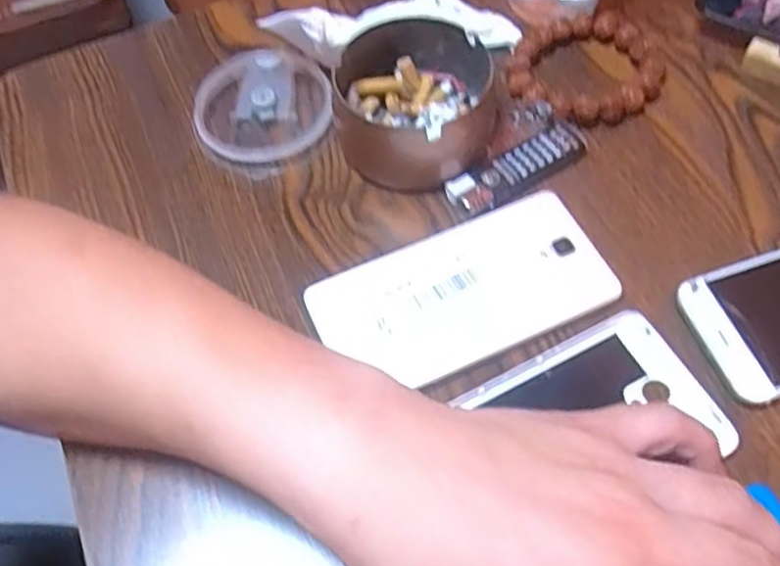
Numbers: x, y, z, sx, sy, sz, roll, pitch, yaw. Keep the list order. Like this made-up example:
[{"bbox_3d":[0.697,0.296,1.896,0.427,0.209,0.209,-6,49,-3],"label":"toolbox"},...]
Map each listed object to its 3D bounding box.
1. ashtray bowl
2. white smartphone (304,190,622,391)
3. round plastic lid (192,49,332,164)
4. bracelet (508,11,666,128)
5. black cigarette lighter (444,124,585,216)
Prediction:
[{"bbox_3d":[0.015,-0.098,0.400,0.085,0.044,0.086,-2,59,3],"label":"ashtray bowl"},{"bbox_3d":[0.036,0.006,0.358,0.140,0.011,0.070,-23,61,-10],"label":"white smartphone"},{"bbox_3d":[-0.072,-0.103,0.421,0.076,0.017,0.074,-2,59,3],"label":"round plastic lid"},{"bbox_3d":[0.113,-0.123,0.424,0.086,0.015,0.075,-21,60,-8],"label":"bracelet"},{"bbox_3d":[0.070,-0.061,0.392,0.080,0.012,0.026,-31,62,-14],"label":"black cigarette lighter"}]

